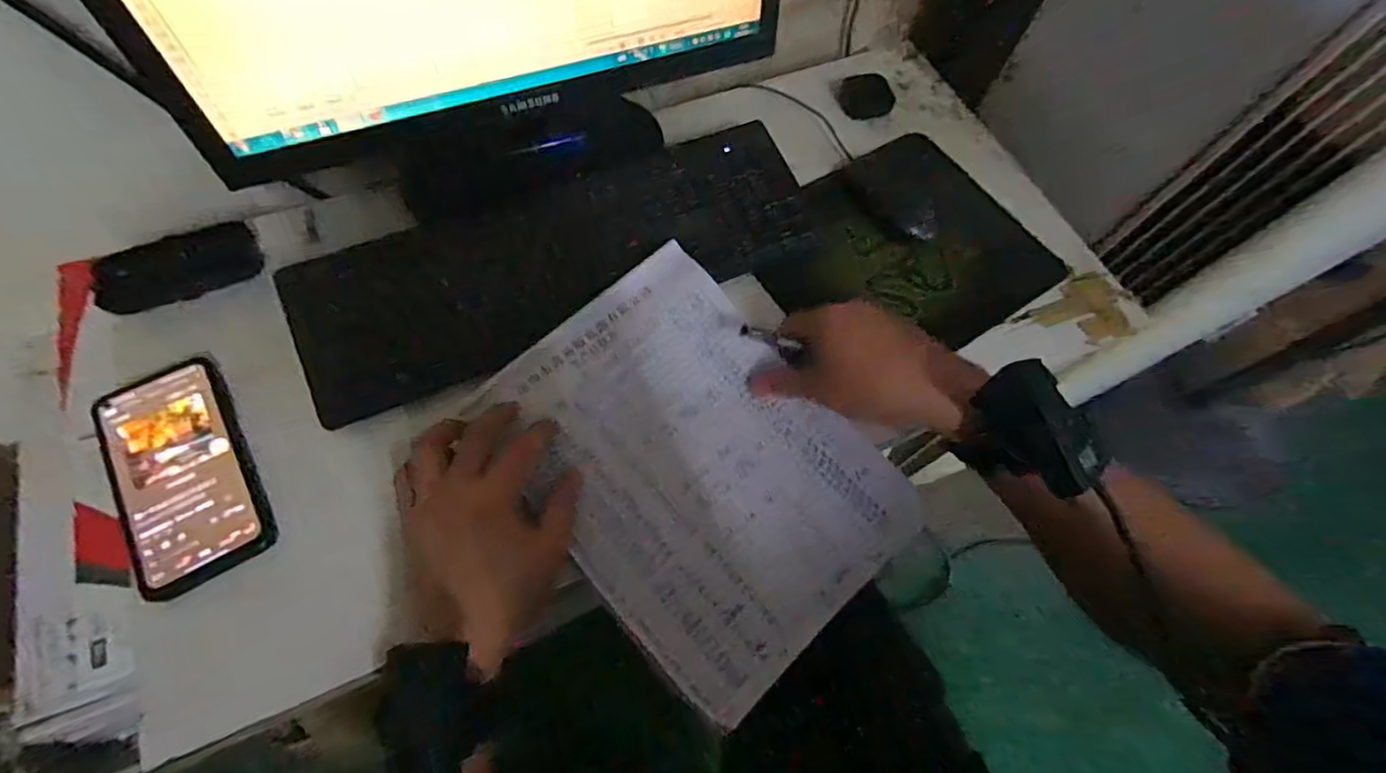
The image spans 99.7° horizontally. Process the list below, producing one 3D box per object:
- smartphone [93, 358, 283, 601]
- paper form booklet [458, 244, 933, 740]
[{"bbox_3d":[-0.358,0.057,0.407,0.082,0.005,0.163,-28,70,-16],"label":"smartphone"},{"bbox_3d":[0.001,0.053,0.427,0.208,0.035,0.288,-37,73,-18],"label":"paper form booklet"}]

